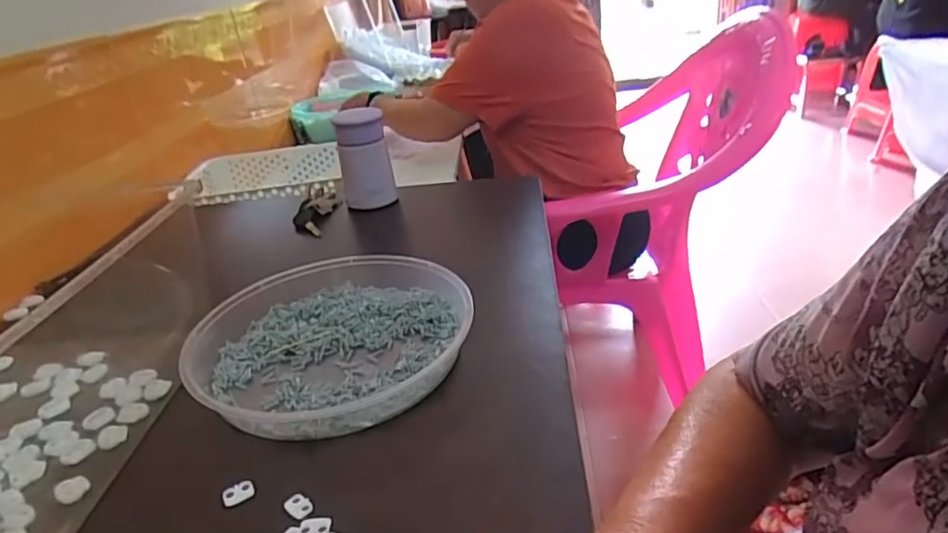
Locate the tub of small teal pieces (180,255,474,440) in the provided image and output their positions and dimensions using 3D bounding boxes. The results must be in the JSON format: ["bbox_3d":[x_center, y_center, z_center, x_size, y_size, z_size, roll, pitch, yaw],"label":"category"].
[{"bbox_3d":[-0.118,0.062,0.509,0.220,0.039,0.230,-5,26,3],"label":"tub of small teal pieces"}]

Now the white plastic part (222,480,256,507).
[{"bbox_3d":[-0.152,0.147,0.389,0.019,0.005,0.014,-18,29,-22],"label":"white plastic part"}]

